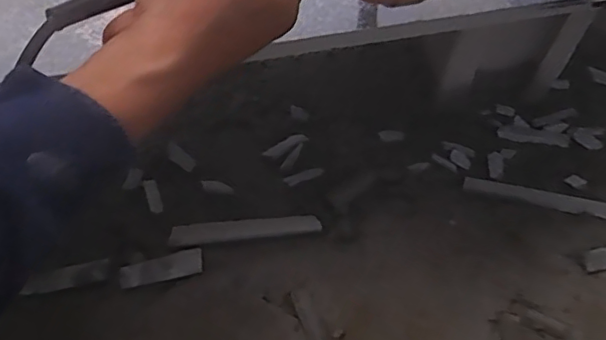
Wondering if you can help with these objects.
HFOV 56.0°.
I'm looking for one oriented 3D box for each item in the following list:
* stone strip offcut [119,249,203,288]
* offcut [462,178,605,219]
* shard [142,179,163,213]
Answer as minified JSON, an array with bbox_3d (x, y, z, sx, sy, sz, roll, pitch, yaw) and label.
[{"bbox_3d":[-0.137,0.096,0.551,0.078,0.004,0.024,-13,57,-8],"label":"stone strip offcut"},{"bbox_3d":[0.266,0.031,0.597,0.189,0.004,0.019,11,57,8],"label":"offcut"},{"bbox_3d":[-0.157,0.027,0.597,0.013,0.004,0.042,-21,59,-13],"label":"shard"}]

